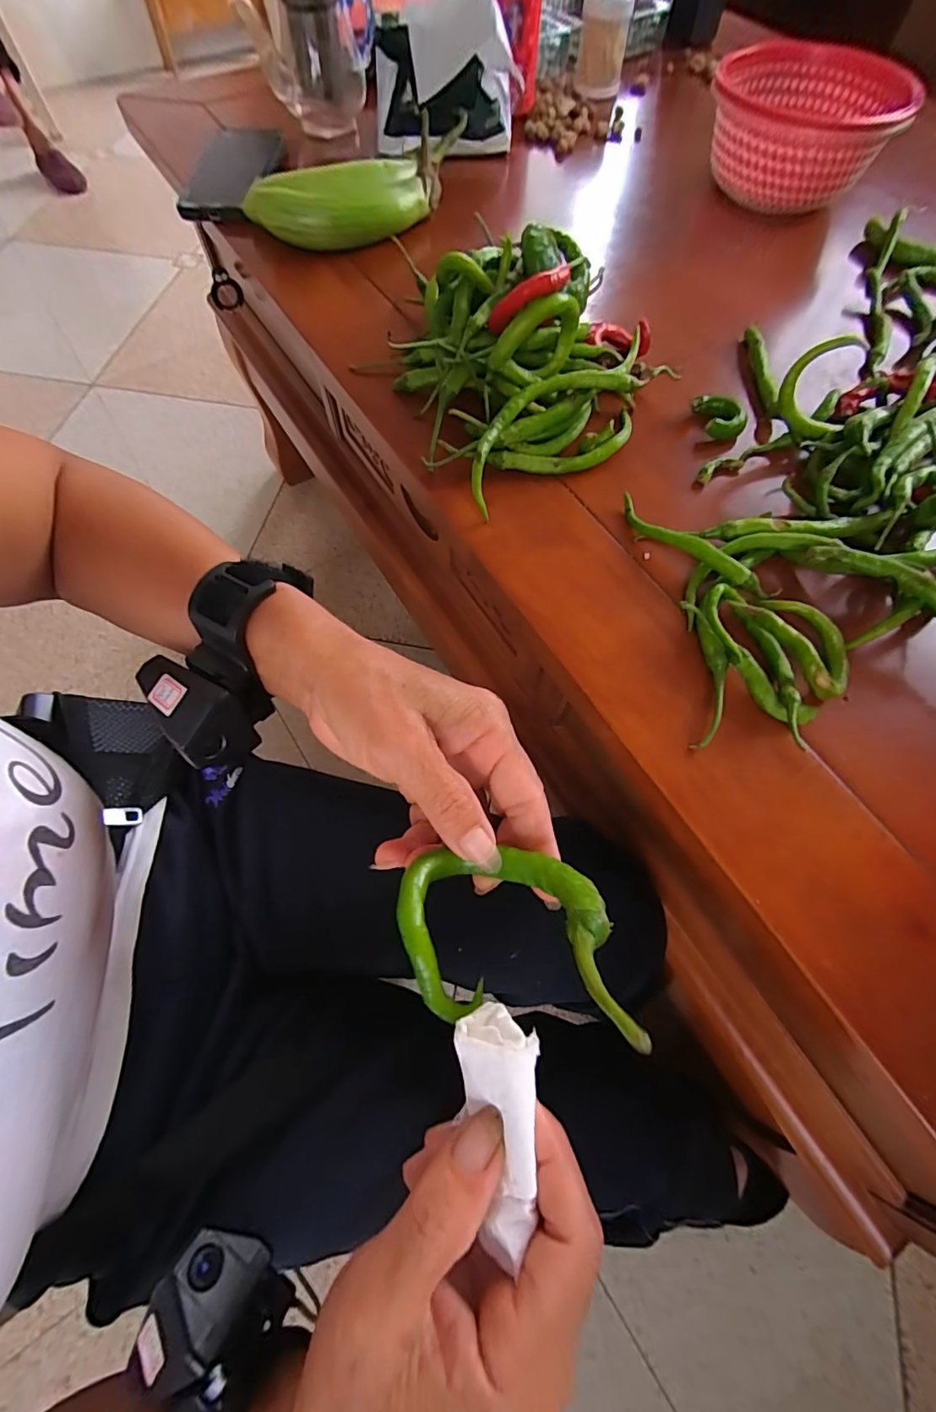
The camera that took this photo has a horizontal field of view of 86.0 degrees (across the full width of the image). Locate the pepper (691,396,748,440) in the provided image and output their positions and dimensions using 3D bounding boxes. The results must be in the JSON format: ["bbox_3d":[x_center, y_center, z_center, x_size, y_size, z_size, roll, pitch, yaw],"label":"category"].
[{"bbox_3d":[0.189,-0.217,0.376,0.030,0.017,0.034,-16,67,-7],"label":"pepper"}]

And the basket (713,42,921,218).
[{"bbox_3d":[0.330,-0.574,0.505,0.175,0.076,0.170,30,70,13],"label":"basket"}]

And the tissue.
[{"bbox_3d":[0.012,0.132,0.159,0.025,0.017,0.062,-6,73,-2],"label":"tissue"}]

